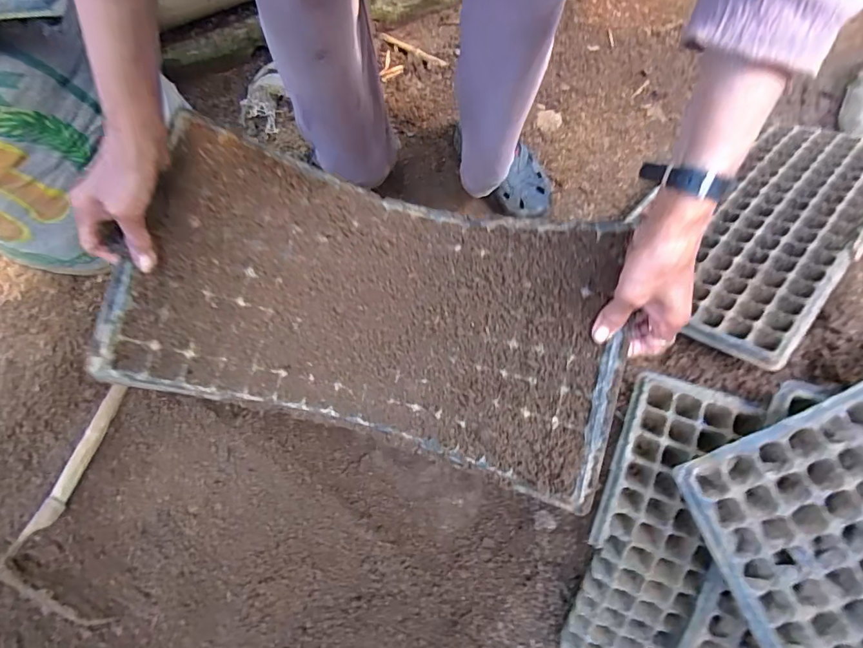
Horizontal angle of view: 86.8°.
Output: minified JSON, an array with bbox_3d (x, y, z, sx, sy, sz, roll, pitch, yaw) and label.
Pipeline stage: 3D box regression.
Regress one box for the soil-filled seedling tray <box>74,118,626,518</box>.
[{"bbox_3d":[-0.055,-0.016,0.479,0.468,0.127,0.271,15,79,2],"label":"soil-filled seedling tray"}]

